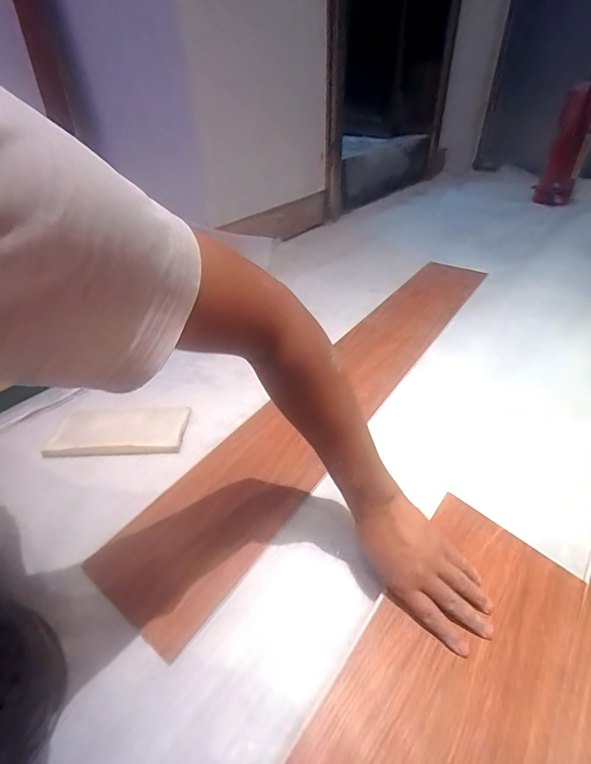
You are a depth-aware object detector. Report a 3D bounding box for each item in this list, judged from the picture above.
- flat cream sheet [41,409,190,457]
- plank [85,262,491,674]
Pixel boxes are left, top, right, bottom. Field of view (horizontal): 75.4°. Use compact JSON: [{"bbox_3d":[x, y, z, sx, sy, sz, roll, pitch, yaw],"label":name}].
[{"bbox_3d":[-0.310,0.086,0.680,0.229,0.020,0.101,-1,39,2],"label":"flat cream sheet"},{"bbox_3d":[0.128,-0.029,0.797,0.194,0.020,1.125,23,46,31],"label":"plank"}]

